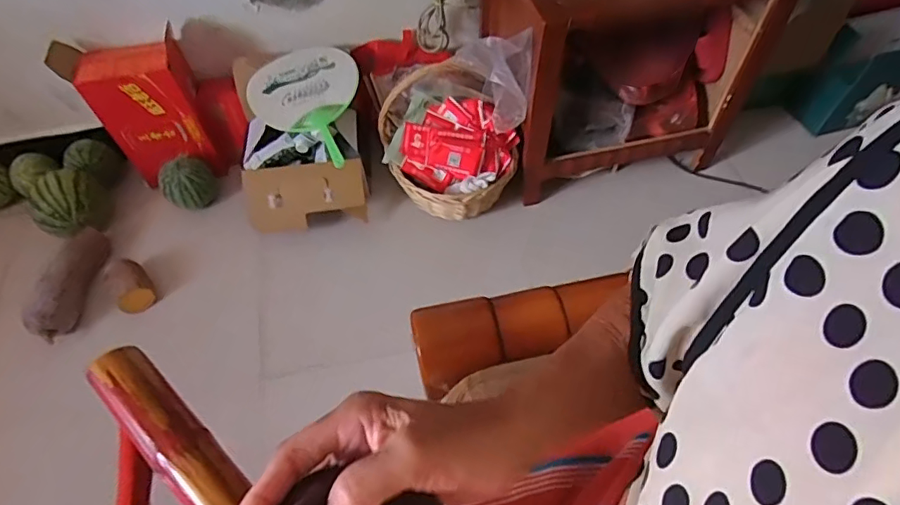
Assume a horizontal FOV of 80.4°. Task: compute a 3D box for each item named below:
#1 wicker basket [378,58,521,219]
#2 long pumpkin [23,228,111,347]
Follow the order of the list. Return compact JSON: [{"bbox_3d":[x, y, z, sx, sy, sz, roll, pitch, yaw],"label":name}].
[{"bbox_3d":[-0.021,-0.260,1.218,0.329,0.278,0.250,17,58,14],"label":"wicker basket"},{"bbox_3d":[-0.848,0.062,1.197,0.076,0.080,0.252,4,56,6],"label":"long pumpkin"}]

